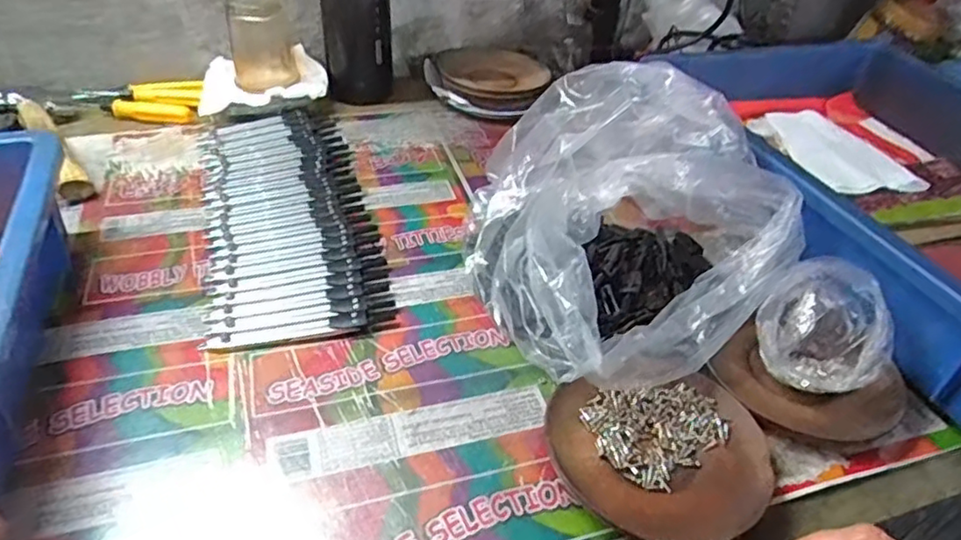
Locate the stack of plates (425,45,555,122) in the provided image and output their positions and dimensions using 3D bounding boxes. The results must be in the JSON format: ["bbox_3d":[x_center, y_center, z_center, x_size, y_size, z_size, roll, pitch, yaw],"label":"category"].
[{"bbox_3d":[0.003,-0.197,0.668,0.132,0.030,0.155,12,40,9],"label":"stack of plates"}]

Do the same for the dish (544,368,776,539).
[{"bbox_3d":[0.096,0.094,0.331,0.115,0.022,0.097,-5,41,-11],"label":"dish"}]

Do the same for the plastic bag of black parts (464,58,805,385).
[{"bbox_3d":[0.086,-0.048,0.435,0.213,0.105,0.229,-25,48,-30],"label":"plastic bag of black parts"}]

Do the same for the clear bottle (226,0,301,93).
[{"bbox_3d":[-0.204,-0.208,0.604,0.057,0.096,0.051,-11,42,-18],"label":"clear bottle"}]

